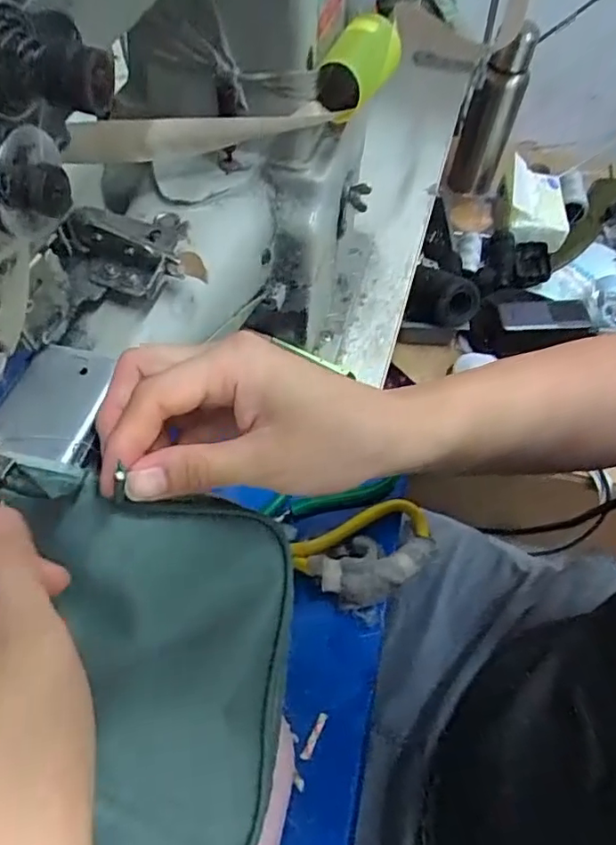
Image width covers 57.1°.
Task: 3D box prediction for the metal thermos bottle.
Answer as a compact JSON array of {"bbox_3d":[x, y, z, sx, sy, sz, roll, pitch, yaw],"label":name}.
[{"bbox_3d":[0.313,-0.520,0.977,0.080,0.275,0.070,19,59,7],"label":"metal thermos bottle"}]

